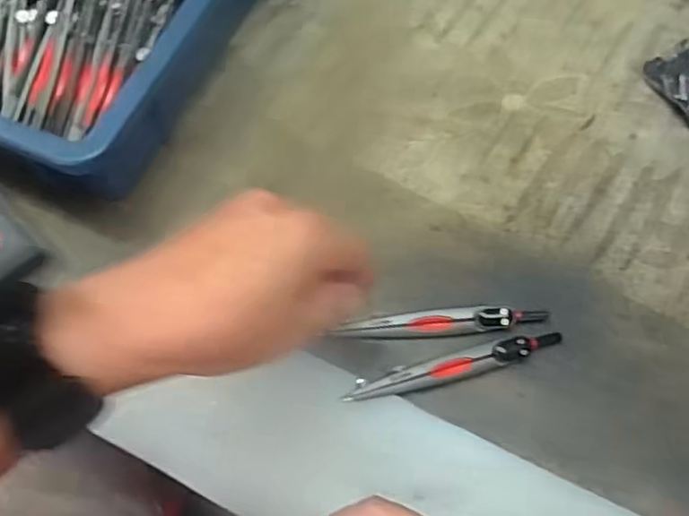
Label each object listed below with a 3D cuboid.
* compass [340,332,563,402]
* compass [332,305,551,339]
[{"bbox_3d":[0.063,0.061,0.376,0.127,0.011,0.016,-16,67,-6],"label":"compass"},{"bbox_3d":[0.057,0.038,0.391,0.124,0.013,0.018,-4,66,-1],"label":"compass"}]

